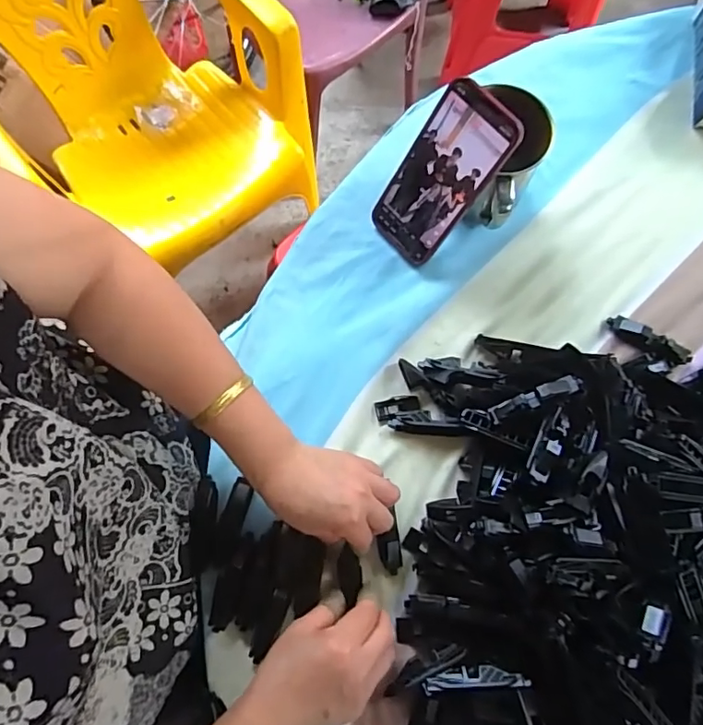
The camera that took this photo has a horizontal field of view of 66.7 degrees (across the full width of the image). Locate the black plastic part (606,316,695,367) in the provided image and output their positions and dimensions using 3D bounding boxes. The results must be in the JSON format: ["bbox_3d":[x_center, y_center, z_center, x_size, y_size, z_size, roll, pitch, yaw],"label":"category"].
[{"bbox_3d":[0.285,-0.021,0.510,0.081,0.015,0.019,29,77,6],"label":"black plastic part"}]

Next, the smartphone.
[{"bbox_3d":[0.080,-0.167,0.489,0.077,0.160,0.014,49,45,10],"label":"smartphone"}]

